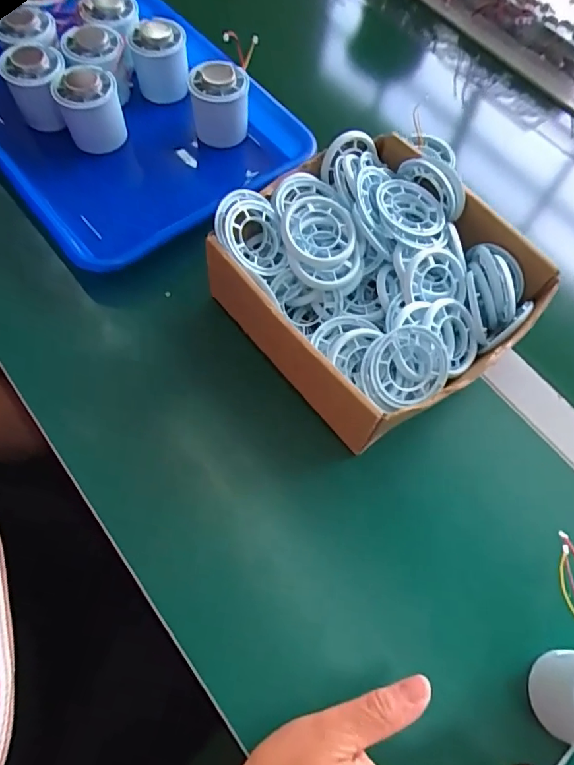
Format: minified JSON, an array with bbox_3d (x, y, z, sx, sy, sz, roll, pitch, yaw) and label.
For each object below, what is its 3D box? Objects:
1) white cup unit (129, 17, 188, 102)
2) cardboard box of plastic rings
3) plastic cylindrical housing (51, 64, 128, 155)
[{"bbox_3d":[-0.124,-0.314,0.500,0.053,0.059,0.050,-8,62,-6],"label":"white cup unit"},{"bbox_3d":[0.074,-0.081,0.401,0.220,0.086,0.208,-34,68,-19],"label":"cardboard box of plastic rings"},{"bbox_3d":[-0.181,-0.254,0.467,0.052,0.061,0.054,1,61,-2],"label":"plastic cylindrical housing"}]

